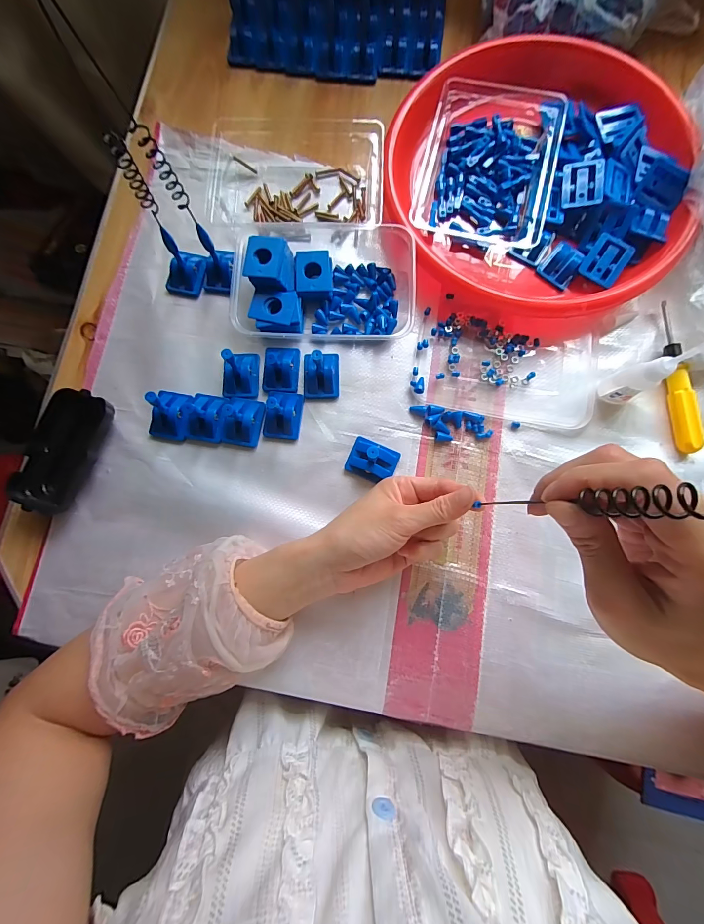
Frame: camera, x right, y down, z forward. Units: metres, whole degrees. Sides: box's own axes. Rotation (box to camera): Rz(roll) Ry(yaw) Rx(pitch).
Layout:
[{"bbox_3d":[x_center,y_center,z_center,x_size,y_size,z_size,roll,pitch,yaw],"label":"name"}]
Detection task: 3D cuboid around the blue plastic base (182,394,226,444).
[{"bbox_3d":[-0.138,-0.044,0.335,0.039,0.022,0.044,8,80,3],"label":"blue plastic base"}]

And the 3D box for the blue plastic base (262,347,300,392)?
[{"bbox_3d":[-0.069,-0.091,0.343,0.034,0.016,0.045,2,80,2],"label":"blue plastic base"}]

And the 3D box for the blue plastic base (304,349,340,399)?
[{"bbox_3d":[-0.030,-0.086,0.330,0.033,0.043,0.042,-1,80,1],"label":"blue plastic base"}]

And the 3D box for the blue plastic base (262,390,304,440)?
[{"bbox_3d":[-0.066,-0.045,0.337,0.033,0.019,0.044,6,80,2],"label":"blue plastic base"}]

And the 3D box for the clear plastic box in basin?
[{"bbox_3d":[0.135,-0.294,0.358,0.120,0.035,0.171,14,81,4],"label":"clear plastic box in basin"}]

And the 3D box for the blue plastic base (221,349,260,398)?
[{"bbox_3d":[-0.108,-0.087,0.331,0.034,0.043,0.043,2,80,2],"label":"blue plastic base"}]

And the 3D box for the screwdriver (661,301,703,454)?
[{"bbox_3d":[0.300,-0.079,0.331,0.016,0.016,0.141,0,80,2],"label":"screwdriver"}]

